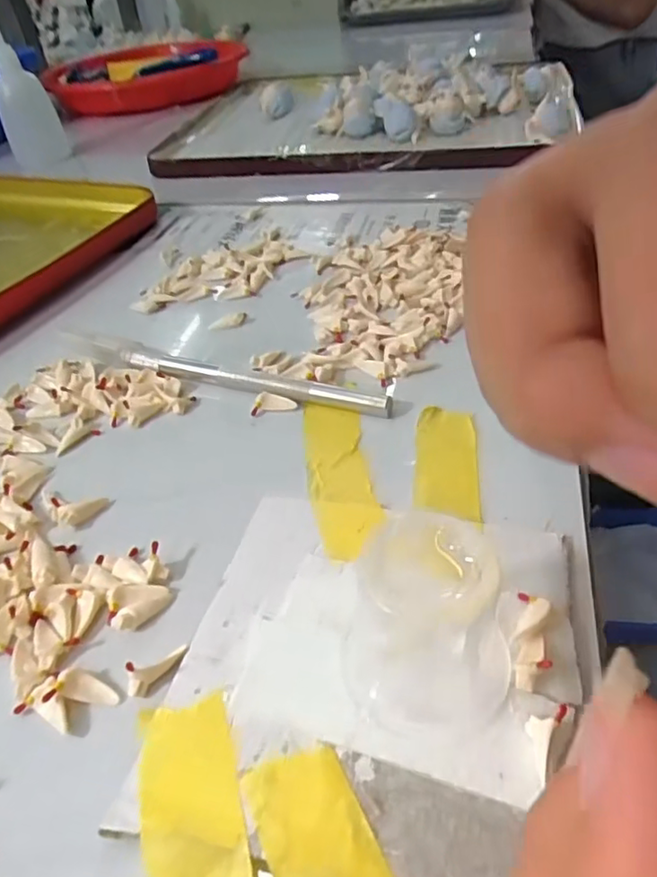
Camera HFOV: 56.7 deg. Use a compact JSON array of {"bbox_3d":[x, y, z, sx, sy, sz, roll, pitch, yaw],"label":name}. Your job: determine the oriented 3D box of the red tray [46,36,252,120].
[{"bbox_3d":[-0.204,-0.403,0.669,0.197,0.030,0.220,-19,42,-13],"label":"red tray"}]

